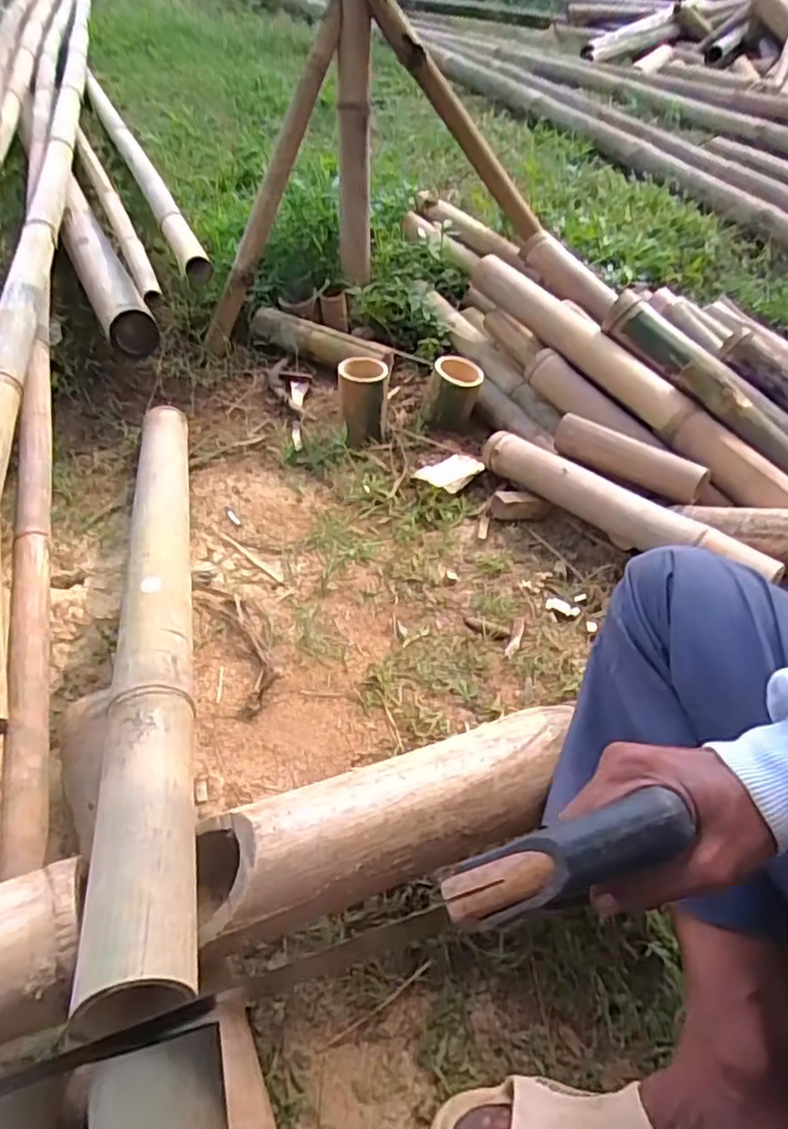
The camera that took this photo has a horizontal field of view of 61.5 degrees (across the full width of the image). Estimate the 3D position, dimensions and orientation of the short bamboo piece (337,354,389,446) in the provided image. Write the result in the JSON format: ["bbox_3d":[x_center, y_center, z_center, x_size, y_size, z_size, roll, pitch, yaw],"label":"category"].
[{"bbox_3d":[-0.047,-0.256,1.039,0.075,0.107,0.064,-4,45,-7],"label":"short bamboo piece"}]

